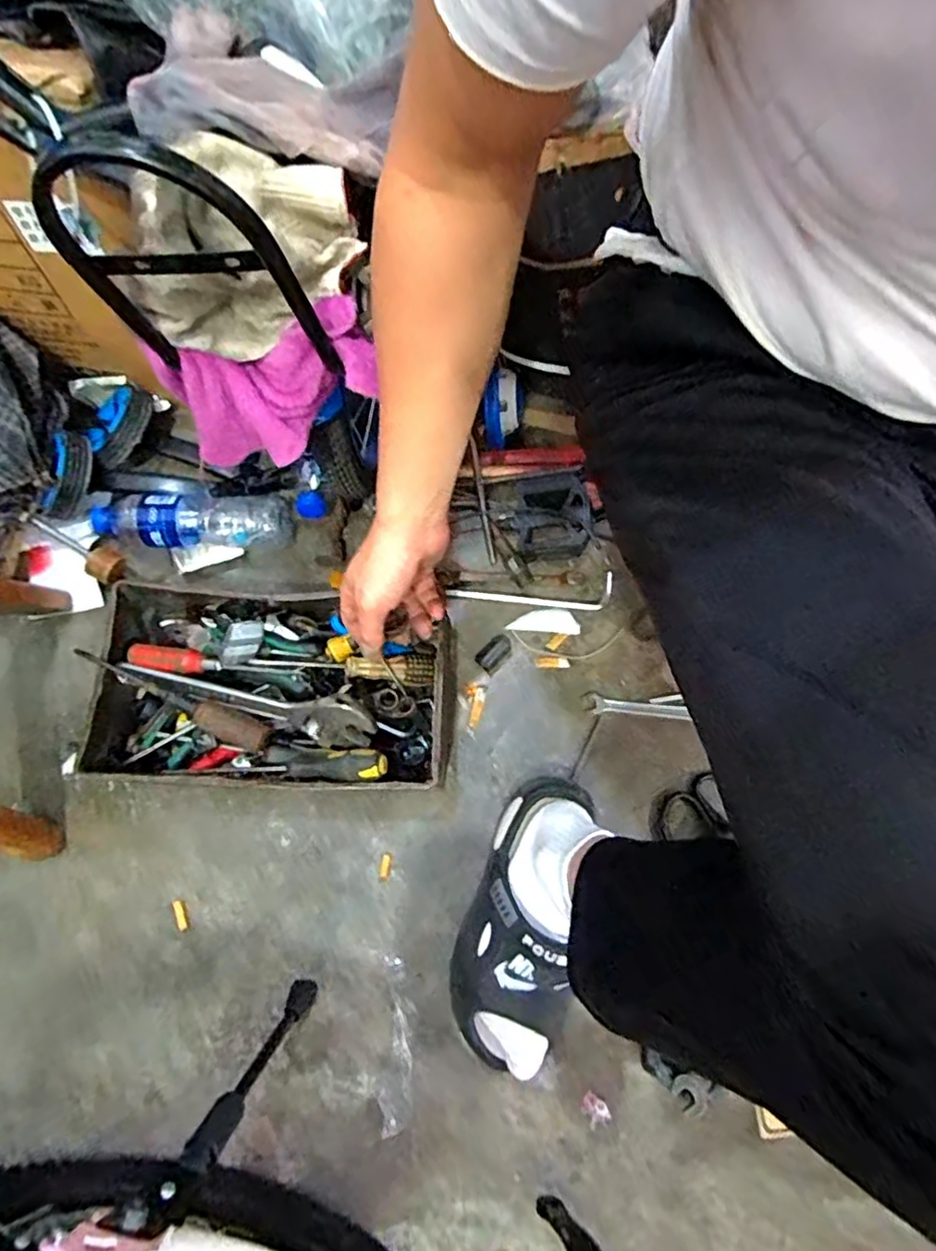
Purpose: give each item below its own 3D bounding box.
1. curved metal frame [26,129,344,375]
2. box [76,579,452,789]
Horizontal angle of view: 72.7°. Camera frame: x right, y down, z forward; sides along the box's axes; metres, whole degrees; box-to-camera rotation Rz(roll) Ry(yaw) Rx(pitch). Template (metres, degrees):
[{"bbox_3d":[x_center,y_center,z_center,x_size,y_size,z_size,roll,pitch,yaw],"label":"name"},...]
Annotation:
[{"bbox_3d":[-0.171,-0.217,0.397,0.136,0.181,0.022,-1,72,2],"label":"curved metal frame"},{"bbox_3d":[-0.217,0.067,0.694,0.378,0.133,0.205,2,72,3],"label":"box"}]

